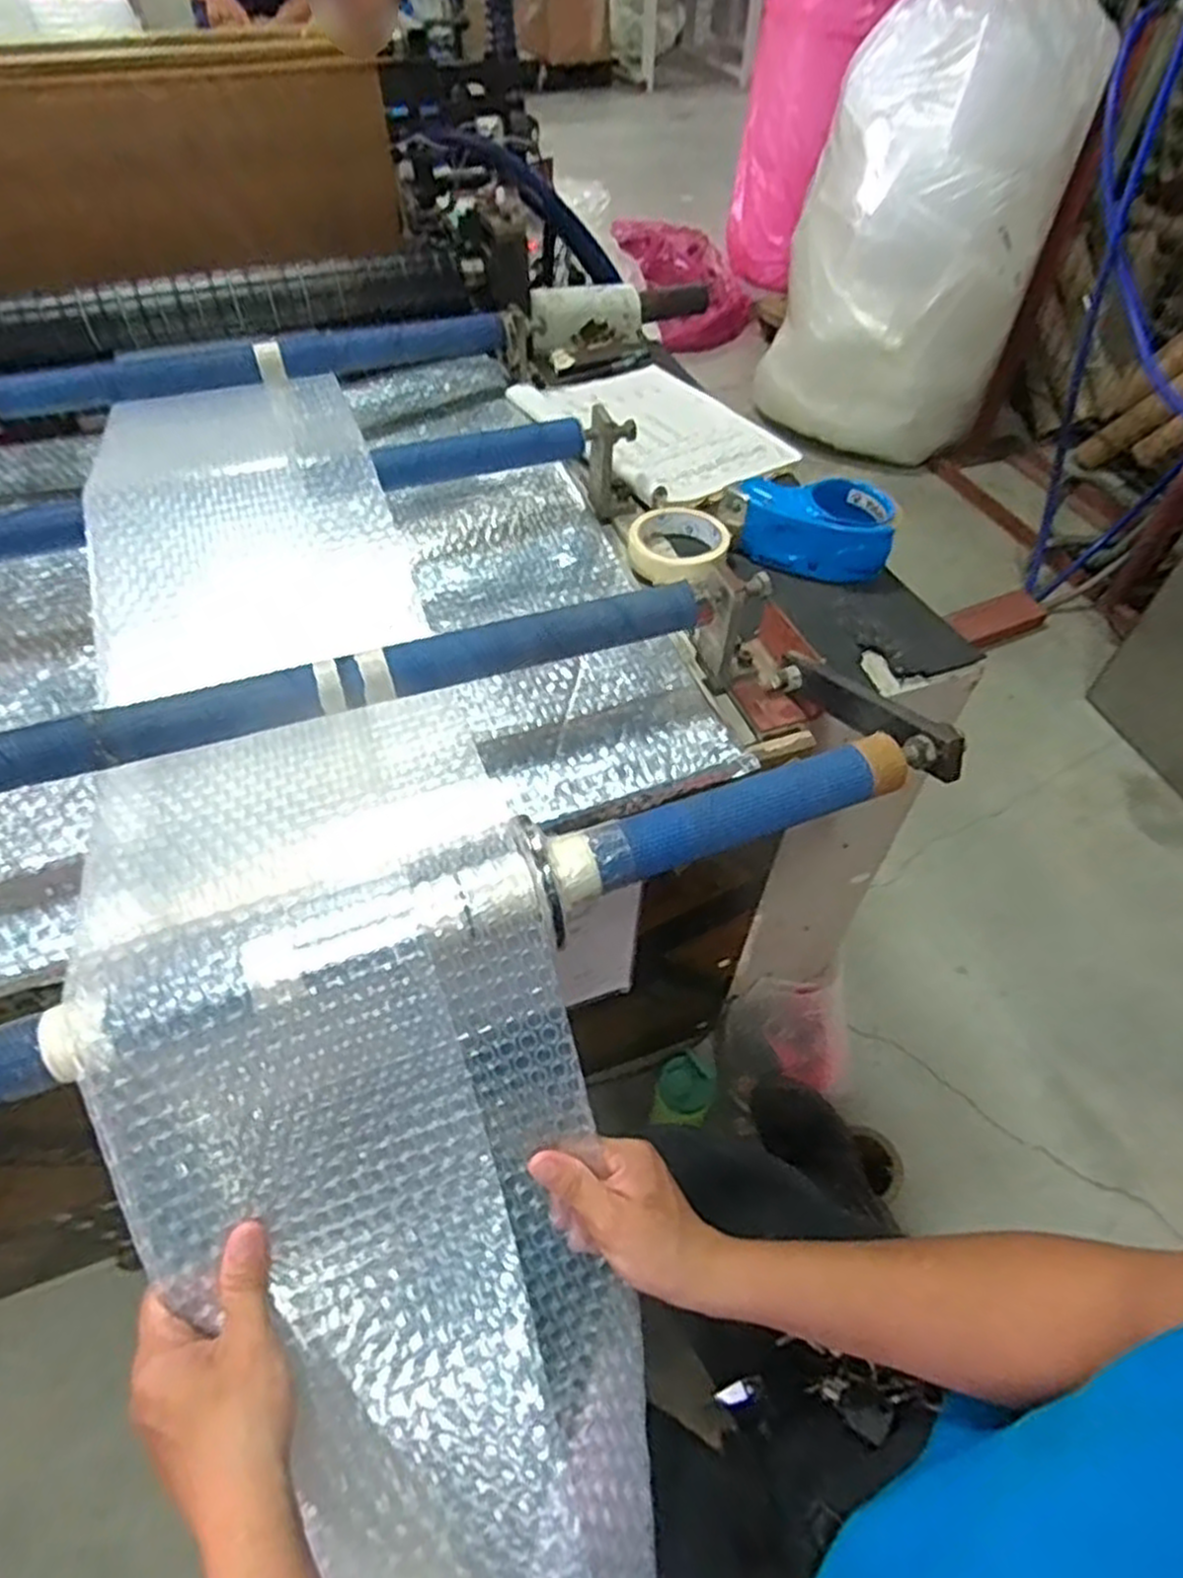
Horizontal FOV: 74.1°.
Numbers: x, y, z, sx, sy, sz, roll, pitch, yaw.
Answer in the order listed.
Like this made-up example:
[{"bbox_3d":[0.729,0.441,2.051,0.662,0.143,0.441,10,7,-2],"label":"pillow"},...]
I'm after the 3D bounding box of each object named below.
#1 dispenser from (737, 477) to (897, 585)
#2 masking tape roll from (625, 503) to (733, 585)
[{"bbox_3d":[0.213,-0.256,0.747,0.153,0.057,0.105,26,55,19],"label":"dispenser"},{"bbox_3d":[0.081,-0.231,0.746,0.088,0.034,0.097,21,53,15],"label":"masking tape roll"}]

